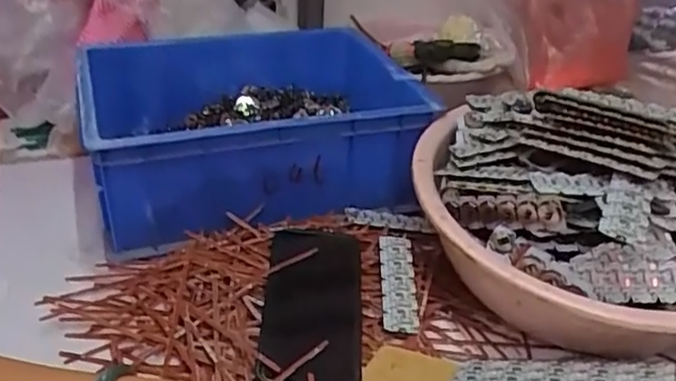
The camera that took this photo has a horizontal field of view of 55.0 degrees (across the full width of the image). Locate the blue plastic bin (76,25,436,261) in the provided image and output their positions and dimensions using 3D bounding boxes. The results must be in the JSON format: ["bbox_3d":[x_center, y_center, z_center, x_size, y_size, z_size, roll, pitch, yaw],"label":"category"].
[{"bbox_3d":[-0.096,-0.086,0.729,0.325,0.116,0.304,-7,33,-16],"label":"blue plastic bin"}]

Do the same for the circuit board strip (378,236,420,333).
[{"bbox_3d":[0.053,0.080,0.575,0.029,0.005,0.105,0,42,0],"label":"circuit board strip"}]

